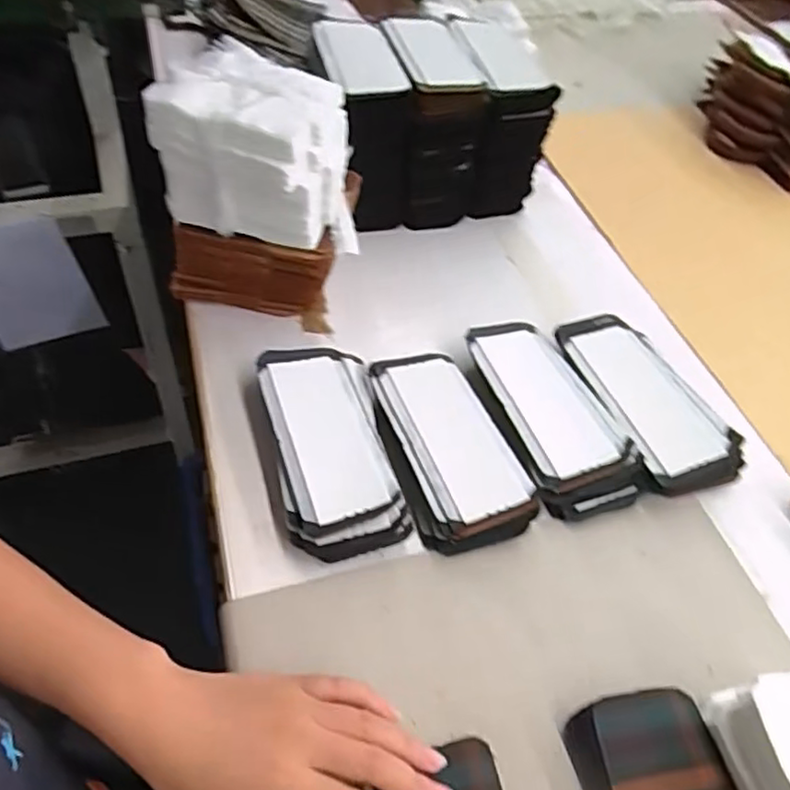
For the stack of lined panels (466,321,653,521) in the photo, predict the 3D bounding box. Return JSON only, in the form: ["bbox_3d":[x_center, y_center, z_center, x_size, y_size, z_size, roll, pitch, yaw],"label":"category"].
[{"bbox_3d":[0.126,0.013,0.547,0.083,0.024,0.184,-15,53,-15],"label":"stack of lined panels"}]

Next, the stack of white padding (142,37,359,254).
[{"bbox_3d":[-0.104,-0.195,0.538,0.149,0.110,0.114,13,50,5],"label":"stack of white padding"}]

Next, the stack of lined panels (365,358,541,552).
[{"bbox_3d":[0.041,0.038,0.518,0.091,0.025,0.165,-10,51,-11],"label":"stack of lined panels"}]

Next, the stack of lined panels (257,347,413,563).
[{"bbox_3d":[-0.050,0.037,0.507,0.084,0.032,0.178,-10,52,-11],"label":"stack of lined panels"}]

